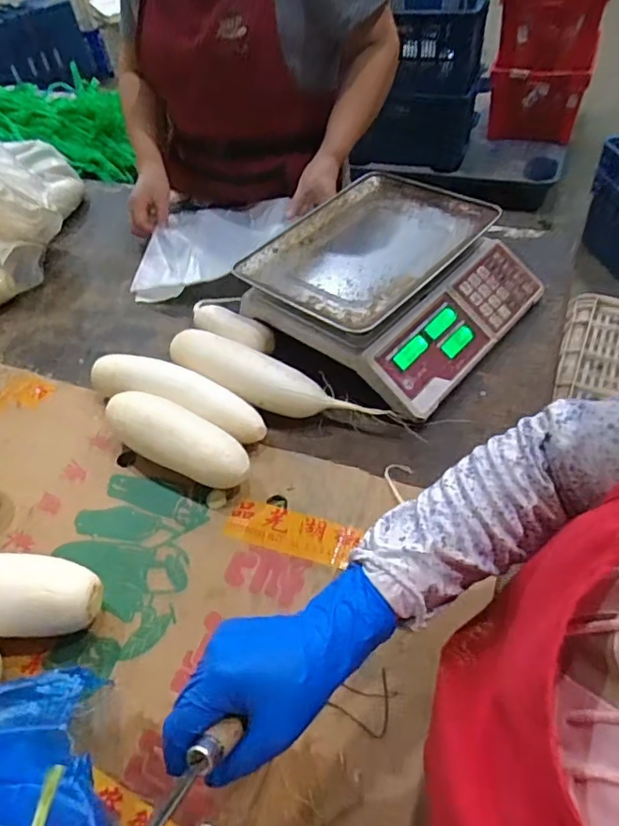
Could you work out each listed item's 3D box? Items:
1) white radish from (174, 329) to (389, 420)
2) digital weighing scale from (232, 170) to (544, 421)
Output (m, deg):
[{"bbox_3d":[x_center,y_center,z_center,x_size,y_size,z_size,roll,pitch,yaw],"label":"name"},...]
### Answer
[{"bbox_3d":[-0.056,-0.032,0.724,0.287,0.055,0.075,23,55,25],"label":"white radish"},{"bbox_3d":[0.118,-0.189,0.801,0.319,0.097,0.323,30,58,29],"label":"digital weighing scale"}]

